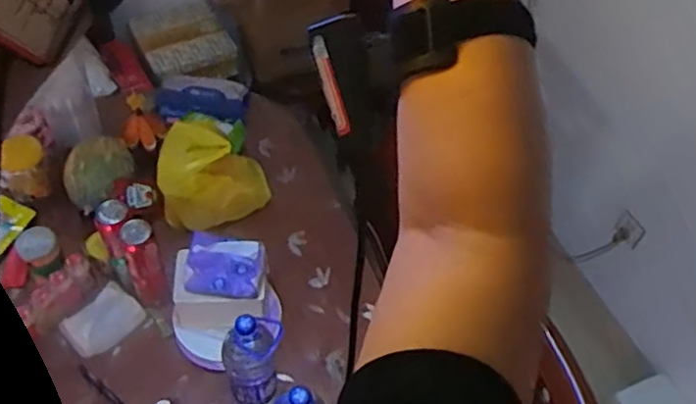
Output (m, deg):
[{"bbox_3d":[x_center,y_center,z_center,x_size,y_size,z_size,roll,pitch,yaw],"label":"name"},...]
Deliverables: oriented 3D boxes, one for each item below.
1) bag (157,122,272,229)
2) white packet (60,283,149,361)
[{"bbox_3d":[-0.287,-0.071,1.367,0.219,0.192,0.185,-9,54,-11],"label":"bag"},{"bbox_3d":[-0.466,0.229,1.219,0.095,0.018,0.134,47,66,3],"label":"white packet"}]

